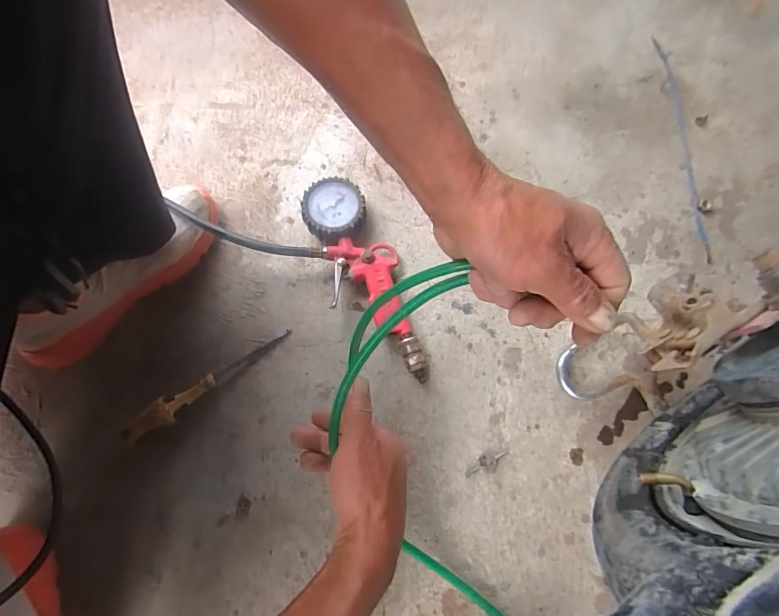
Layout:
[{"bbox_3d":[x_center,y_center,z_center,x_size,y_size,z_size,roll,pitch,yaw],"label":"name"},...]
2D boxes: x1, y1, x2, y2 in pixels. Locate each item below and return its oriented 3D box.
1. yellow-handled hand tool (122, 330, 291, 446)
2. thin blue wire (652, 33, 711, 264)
[{"bbox_3d":[-0.202,0.084,0.487,0.202,0.023,0.026,-35,76,-8],"label":"yellow-handled hand tool"},{"bbox_3d":[0.355,-0.198,0.523,0.020,0.004,0.296,-1,75,2],"label":"thin blue wire"}]

